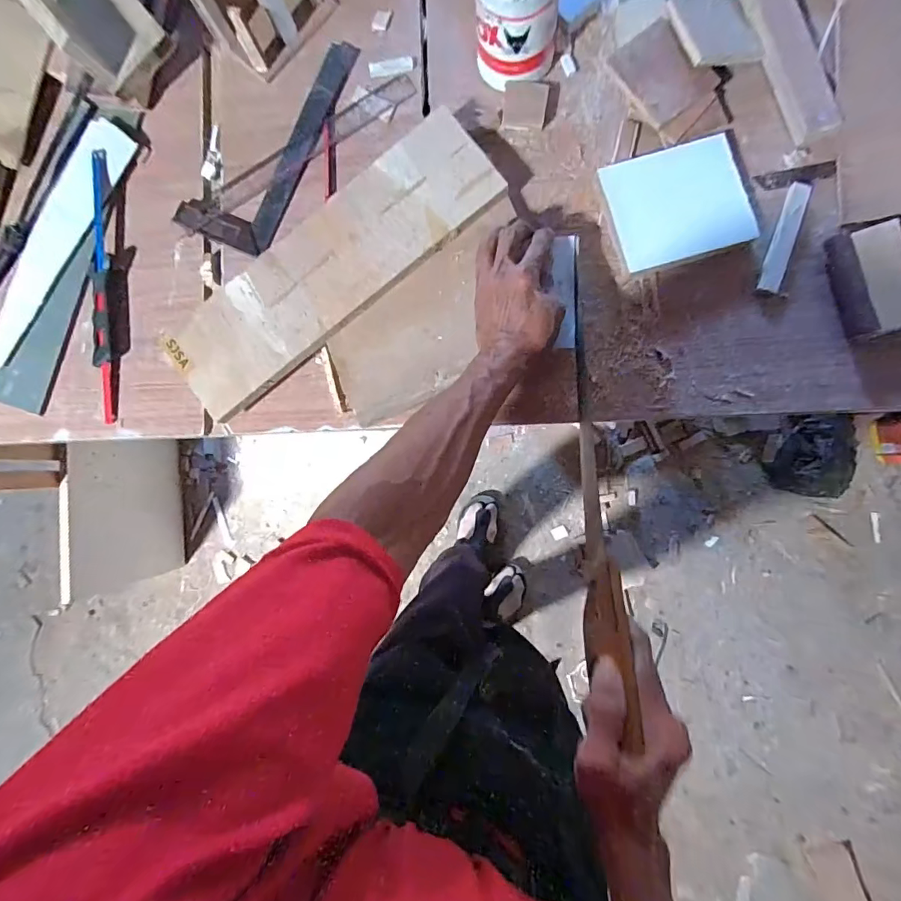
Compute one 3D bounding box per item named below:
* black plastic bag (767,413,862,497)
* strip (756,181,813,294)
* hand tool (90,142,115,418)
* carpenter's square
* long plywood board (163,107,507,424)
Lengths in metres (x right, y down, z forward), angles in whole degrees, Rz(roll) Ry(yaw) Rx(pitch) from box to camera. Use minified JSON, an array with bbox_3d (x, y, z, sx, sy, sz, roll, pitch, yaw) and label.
[{"bbox_3d":[0.881,0.012,1.085,0.195,0.057,0.192,10,91,6],"label":"black plastic bag"},{"bbox_3d":[0.329,-0.210,0.446,0.020,0.004,0.113,18,91,7],"label":"strip"},{"bbox_3d":[-0.396,-0.186,0.517,0.022,0.012,0.302,-1,88,7],"label":"hand tool"},{"bbox_3d":[-0.200,-0.350,0.509,0.112,0.021,0.257,26,92,7],"label":"carpenter's square"},{"bbox_3d":[-0.124,-0.189,0.467,0.370,0.010,0.113,-38,87,4],"label":"long plywood board"}]

